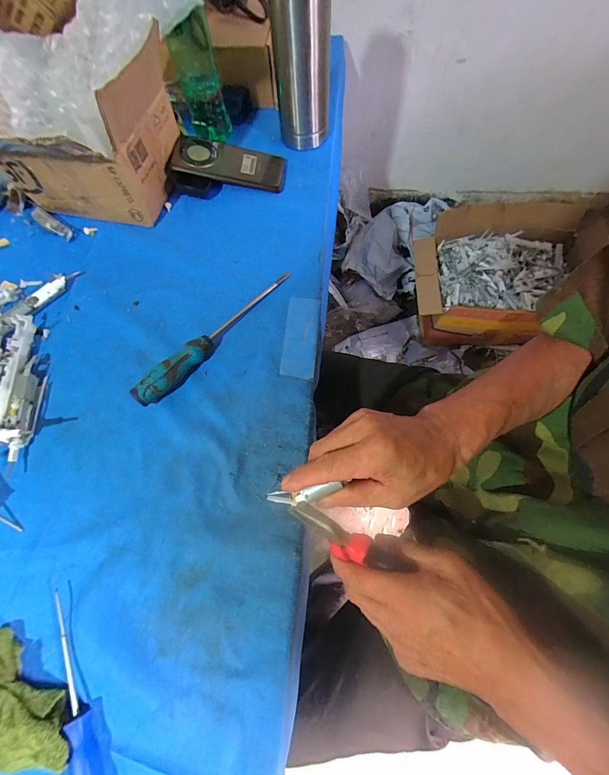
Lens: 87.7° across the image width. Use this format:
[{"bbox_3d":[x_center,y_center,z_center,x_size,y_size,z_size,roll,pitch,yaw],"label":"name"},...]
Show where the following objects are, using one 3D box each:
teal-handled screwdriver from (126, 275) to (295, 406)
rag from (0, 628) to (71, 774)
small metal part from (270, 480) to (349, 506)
[{"bbox_3d":[-0.104,-0.069,0.389,0.027,0.037,0.241,38,76,15],"label":"teal-handled screwdriver"},{"bbox_3d":[-0.252,0.276,0.266,0.123,0.033,0.060,40,76,15],"label":"rag"},{"bbox_3d":[-0.001,0.090,0.266,0.066,0.010,0.012,-16,68,21],"label":"small metal part"}]

